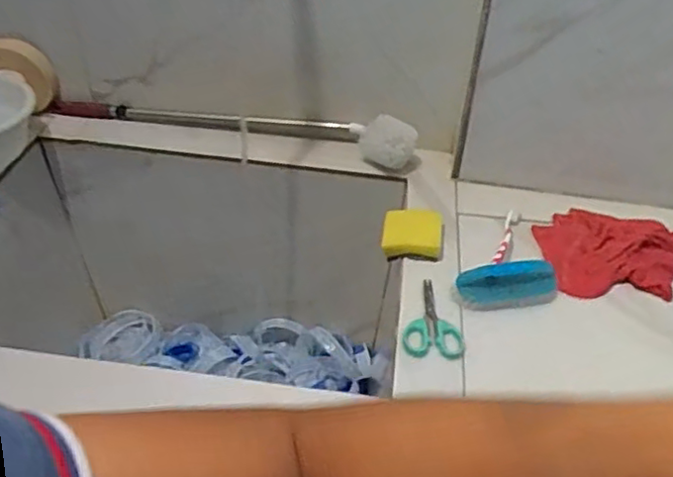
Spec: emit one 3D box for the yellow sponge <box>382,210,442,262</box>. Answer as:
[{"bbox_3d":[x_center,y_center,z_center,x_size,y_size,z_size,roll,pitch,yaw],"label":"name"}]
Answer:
[{"bbox_3d":[0.099,-0.008,0.836,0.078,0.042,0.068,5,40,4],"label":"yellow sponge"}]

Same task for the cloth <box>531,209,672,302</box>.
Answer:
[{"bbox_3d":[0.352,0.014,0.833,0.170,0.024,0.161,5,40,3],"label":"cloth"}]

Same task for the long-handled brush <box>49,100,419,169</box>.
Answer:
[{"bbox_3d":[-0.164,-0.185,1.004,0.579,0.068,0.079,10,41,9],"label":"long-handled brush"}]

